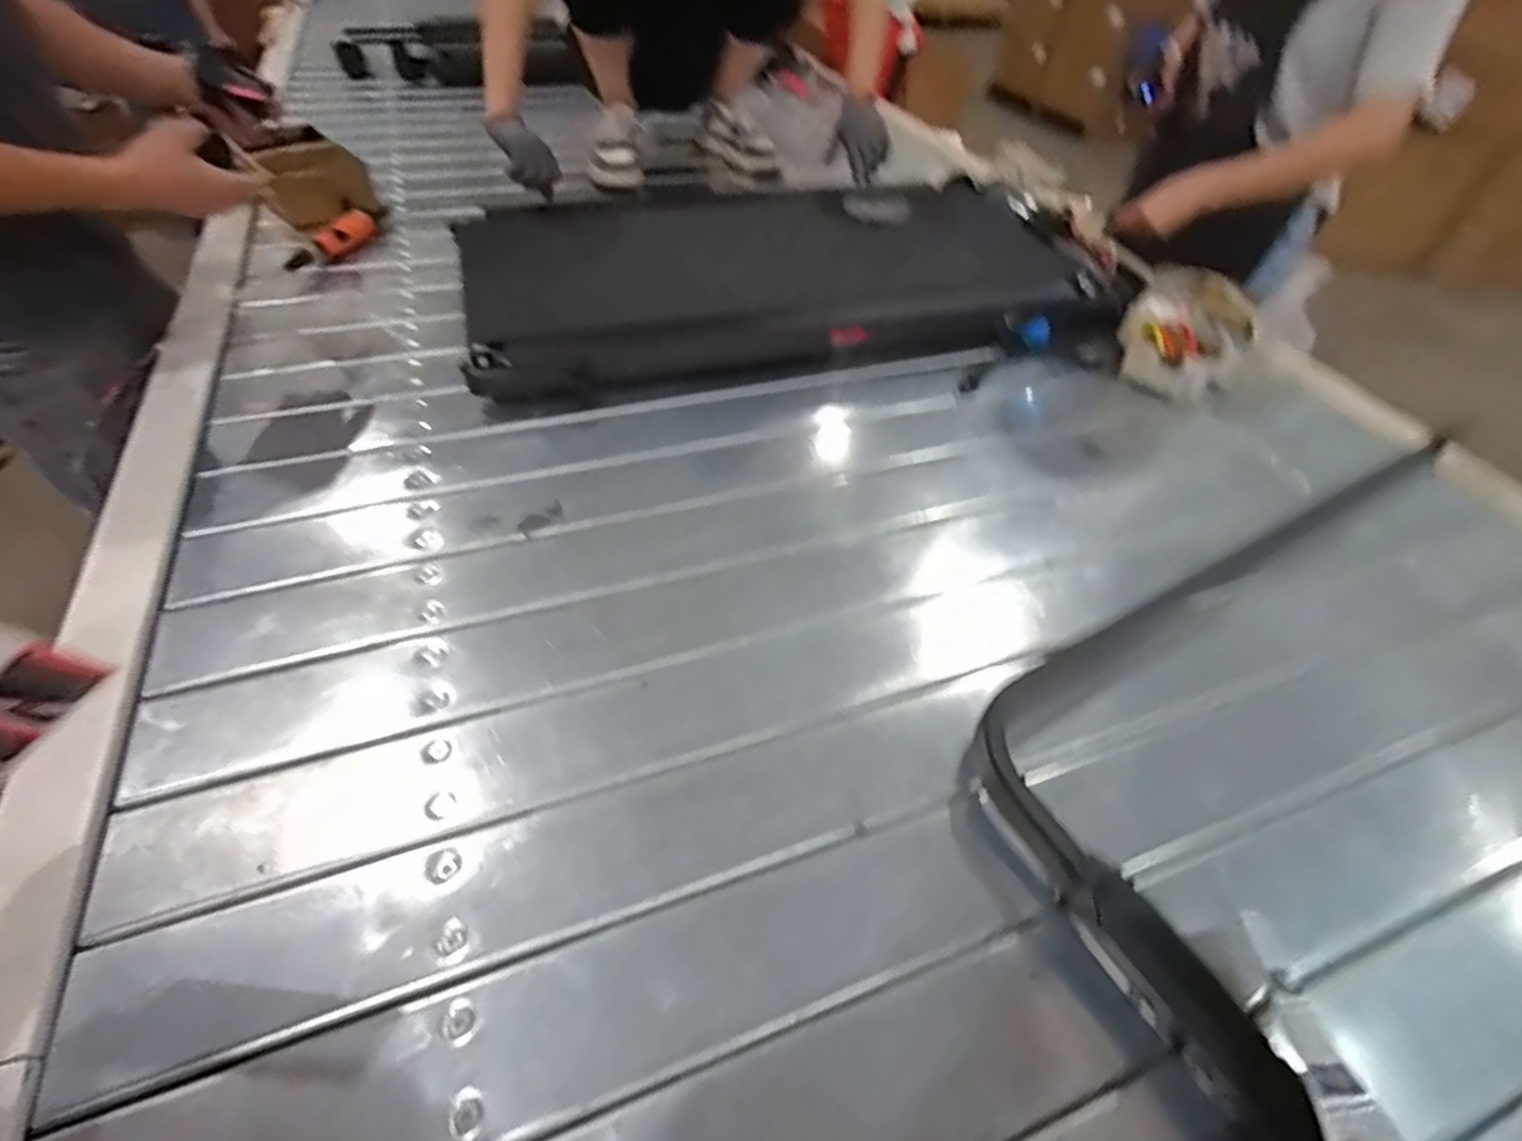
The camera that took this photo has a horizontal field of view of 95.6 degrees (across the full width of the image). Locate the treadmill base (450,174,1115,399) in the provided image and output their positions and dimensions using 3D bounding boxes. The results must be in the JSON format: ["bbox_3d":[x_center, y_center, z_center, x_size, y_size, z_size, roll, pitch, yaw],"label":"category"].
[{"bbox_3d":[0.051,-0.495,1.118,0.988,0.128,0.458,-11,48,-15],"label":"treadmill base"}]

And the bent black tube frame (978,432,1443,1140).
[{"bbox_3d":[0.670,0.163,0.608,0.910,0.062,0.567,-21,51,-23],"label":"bent black tube frame"}]

